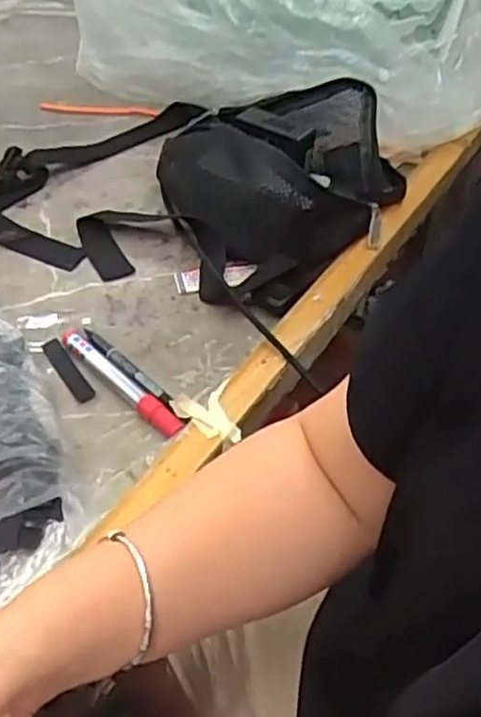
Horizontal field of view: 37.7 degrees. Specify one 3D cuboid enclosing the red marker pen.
[{"bbox_3d":[-0.093,0.018,0.541,0.014,0.017,0.136,-36,58,-29],"label":"red marker pen"}]

